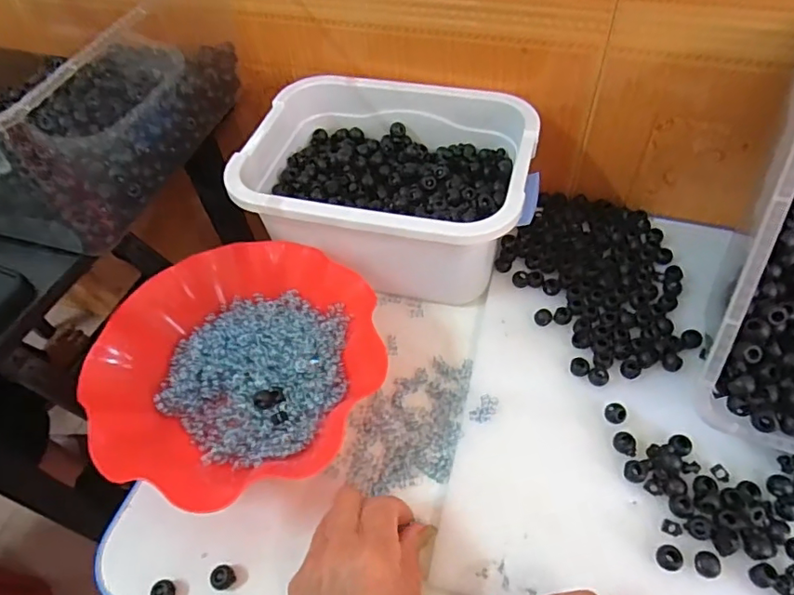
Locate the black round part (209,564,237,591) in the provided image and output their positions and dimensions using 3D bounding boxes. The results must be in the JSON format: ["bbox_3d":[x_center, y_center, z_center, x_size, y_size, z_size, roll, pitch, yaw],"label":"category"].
[{"bbox_3d":[-0.121,0.195,0.372,0.015,0.010,0.016,-3,53,4],"label":"black round part"}]

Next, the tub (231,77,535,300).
[{"bbox_3d":[-0.005,-0.103,0.507,0.242,0.109,0.187,10,55,13],"label":"tub"}]

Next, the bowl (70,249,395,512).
[{"bbox_3d":[-0.126,0.053,0.444,0.219,0.064,0.207,-3,53,4],"label":"bowl"}]

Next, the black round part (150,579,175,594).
[{"bbox_3d":[-0.161,0.203,0.369,0.014,0.011,0.016,13,56,15],"label":"black round part"}]

